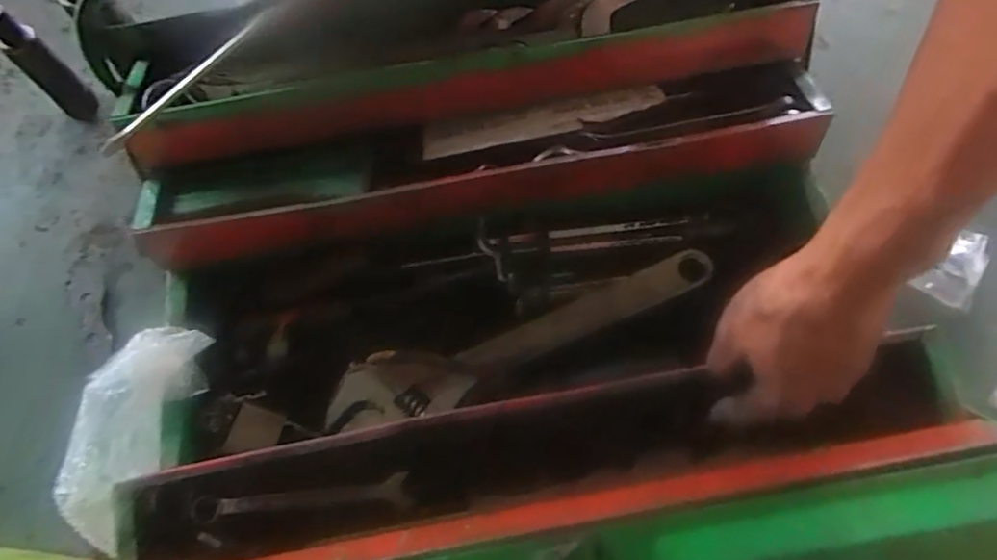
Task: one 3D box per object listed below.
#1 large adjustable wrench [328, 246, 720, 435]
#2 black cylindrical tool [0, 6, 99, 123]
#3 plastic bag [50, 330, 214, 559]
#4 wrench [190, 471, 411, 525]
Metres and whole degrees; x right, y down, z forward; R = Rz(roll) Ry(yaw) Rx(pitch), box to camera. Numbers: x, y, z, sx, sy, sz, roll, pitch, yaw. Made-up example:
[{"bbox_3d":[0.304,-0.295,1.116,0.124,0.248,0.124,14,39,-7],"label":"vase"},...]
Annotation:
[{"bbox_3d":[0.022,0.052,0.534,0.353,0.018,0.061,-19,67,-6],"label":"large adjustable wrench"},{"bbox_3d":[-0.487,-0.227,0.656,0.036,0.145,0.037,37,73,17],"label":"black cylindrical tool"},{"bbox_3d":[-0.280,0.115,0.456,0.064,0.049,0.191,29,94,14],"label":"plastic bag"},{"bbox_3d":[-0.136,0.149,0.419,0.145,0.005,0.022,-5,66,1],"label":"wrench"}]

